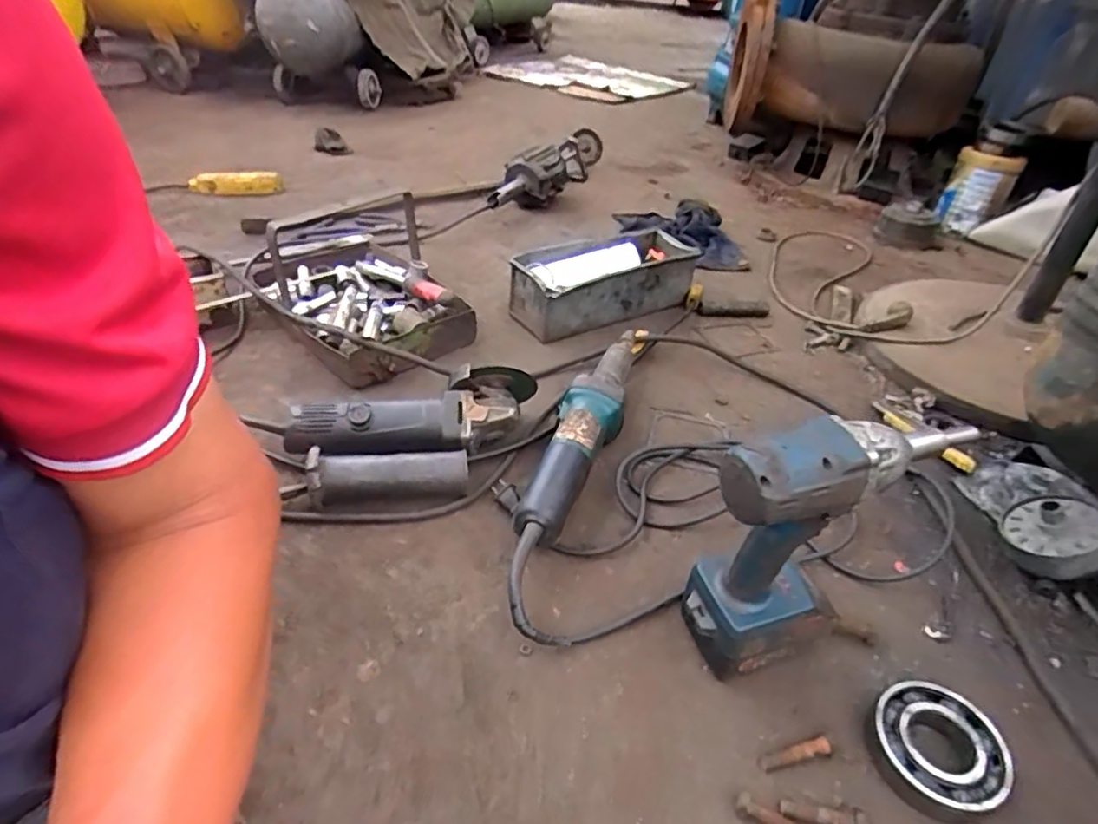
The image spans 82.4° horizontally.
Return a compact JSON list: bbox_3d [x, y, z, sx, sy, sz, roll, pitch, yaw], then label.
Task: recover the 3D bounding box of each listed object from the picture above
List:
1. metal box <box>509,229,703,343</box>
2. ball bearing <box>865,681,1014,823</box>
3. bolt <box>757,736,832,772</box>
[{"bbox_3d":[0.089,-0.209,1.026,0.307,0.104,0.143,-18,45,-29],"label":"metal box"},{"bbox_3d":[0.302,0.261,0.489,0.096,0.025,0.091,5,38,-4],"label":"ball bearing"},{"bbox_3d":[0.191,0.266,0.488,0.055,0.015,0.010,-6,38,-11],"label":"bolt"}]

